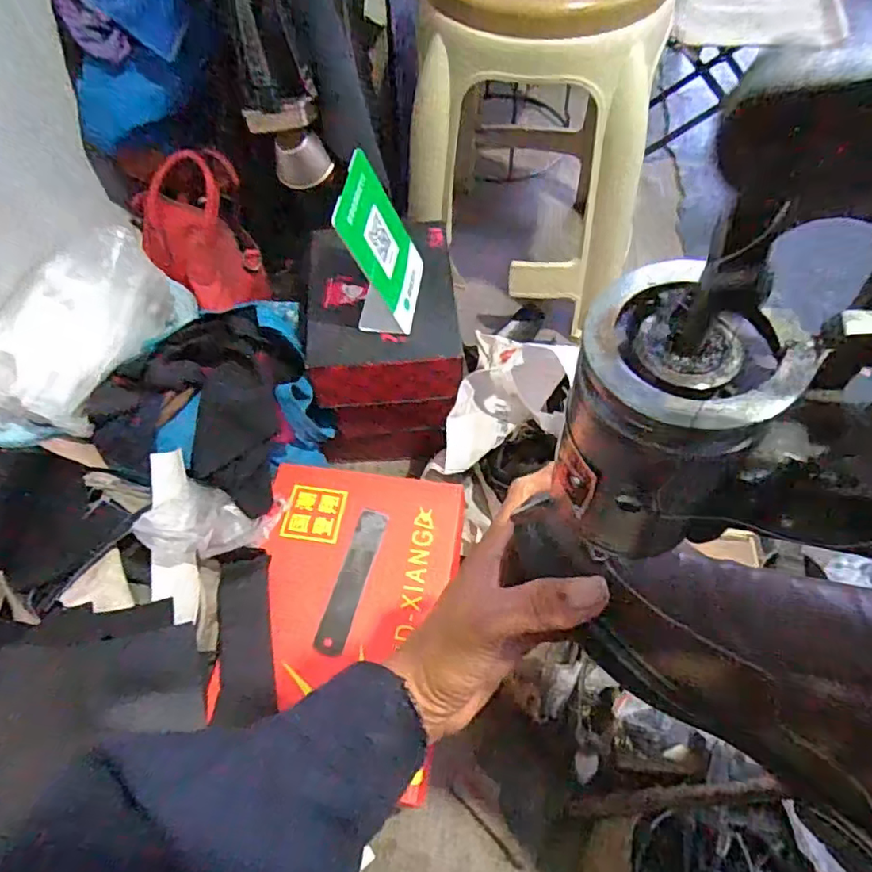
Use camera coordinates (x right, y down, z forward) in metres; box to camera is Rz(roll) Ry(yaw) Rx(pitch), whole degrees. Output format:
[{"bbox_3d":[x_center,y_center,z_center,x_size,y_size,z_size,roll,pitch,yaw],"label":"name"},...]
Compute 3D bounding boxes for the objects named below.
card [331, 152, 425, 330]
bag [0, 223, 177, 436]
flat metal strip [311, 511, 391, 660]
[{"bbox_3d":[-0.053,-0.195,0.619,0.060,0.152,0.106,7,60,7],"label":"card"},{"bbox_3d":[-0.416,-0.118,0.700,0.123,0.116,0.262,14,61,11],"label":"bag"},{"bbox_3d":[-0.089,0.153,0.635,0.031,0.004,0.155,17,63,2],"label":"flat metal strip"}]

